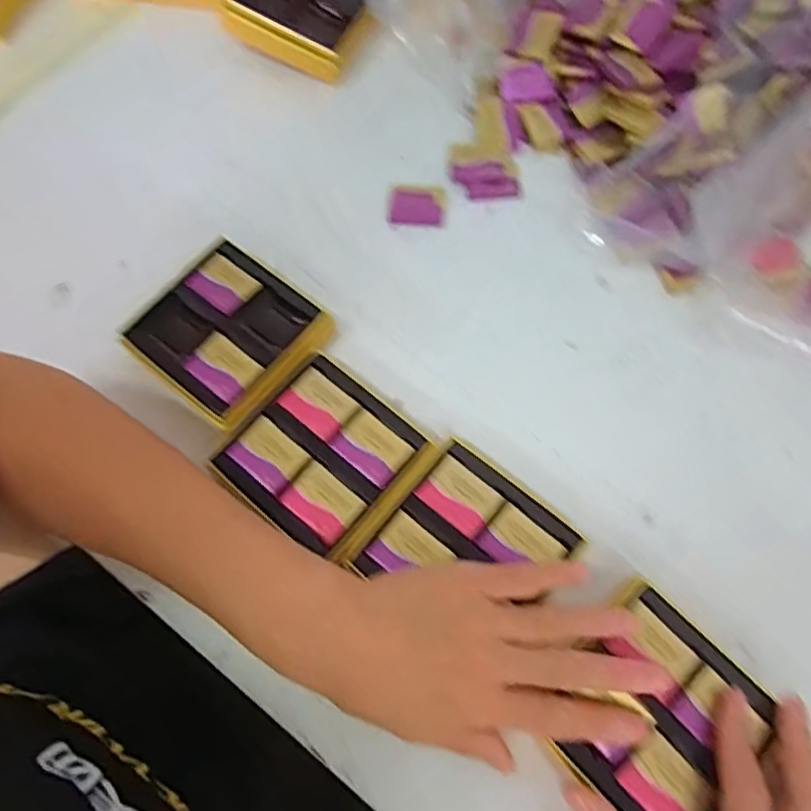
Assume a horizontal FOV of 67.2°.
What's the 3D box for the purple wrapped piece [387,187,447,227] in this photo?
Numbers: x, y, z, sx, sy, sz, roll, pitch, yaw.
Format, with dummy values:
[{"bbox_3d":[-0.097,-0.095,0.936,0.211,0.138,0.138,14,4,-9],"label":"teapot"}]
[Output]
[{"bbox_3d":[0.008,-0.143,0.440,0.040,0.014,0.026,1,69,1],"label":"purple wrapped piece"}]

